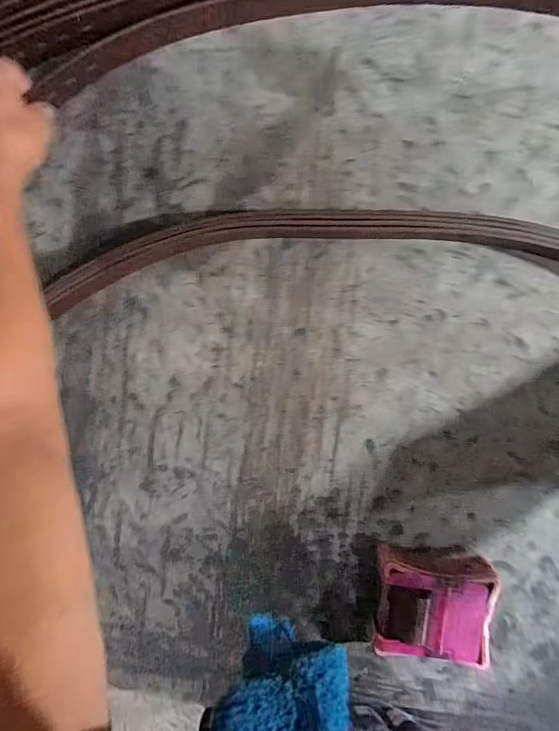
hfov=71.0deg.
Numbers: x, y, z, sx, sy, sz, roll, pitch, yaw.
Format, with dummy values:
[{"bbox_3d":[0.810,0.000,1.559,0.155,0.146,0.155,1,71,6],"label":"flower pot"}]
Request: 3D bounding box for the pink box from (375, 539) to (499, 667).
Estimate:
[{"bbox_3d":[0.159,0.252,0.409,0.116,0.038,0.107,6,97,4],"label":"pink box"}]

